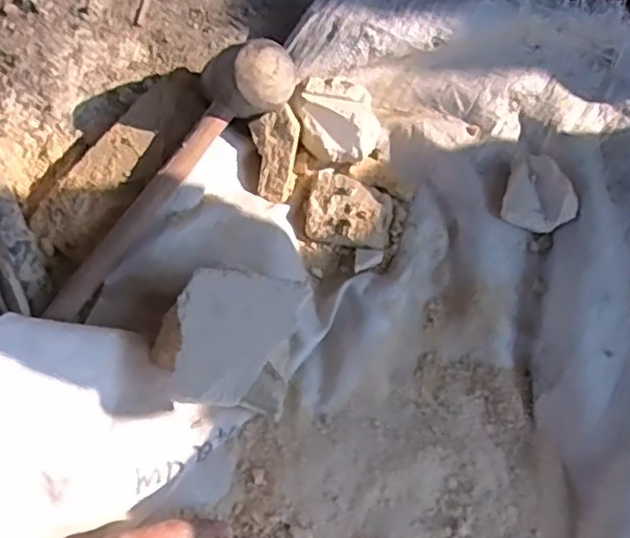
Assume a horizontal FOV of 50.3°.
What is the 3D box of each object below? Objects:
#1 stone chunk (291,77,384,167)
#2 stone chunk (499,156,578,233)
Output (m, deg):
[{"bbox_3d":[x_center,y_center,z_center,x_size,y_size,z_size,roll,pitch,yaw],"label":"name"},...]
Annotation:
[{"bbox_3d":[0.019,-0.133,0.603,0.075,0.039,0.065,5,70,0],"label":"stone chunk"},{"bbox_3d":[0.200,-0.063,0.591,0.060,0.027,0.065,1,70,-2],"label":"stone chunk"}]

